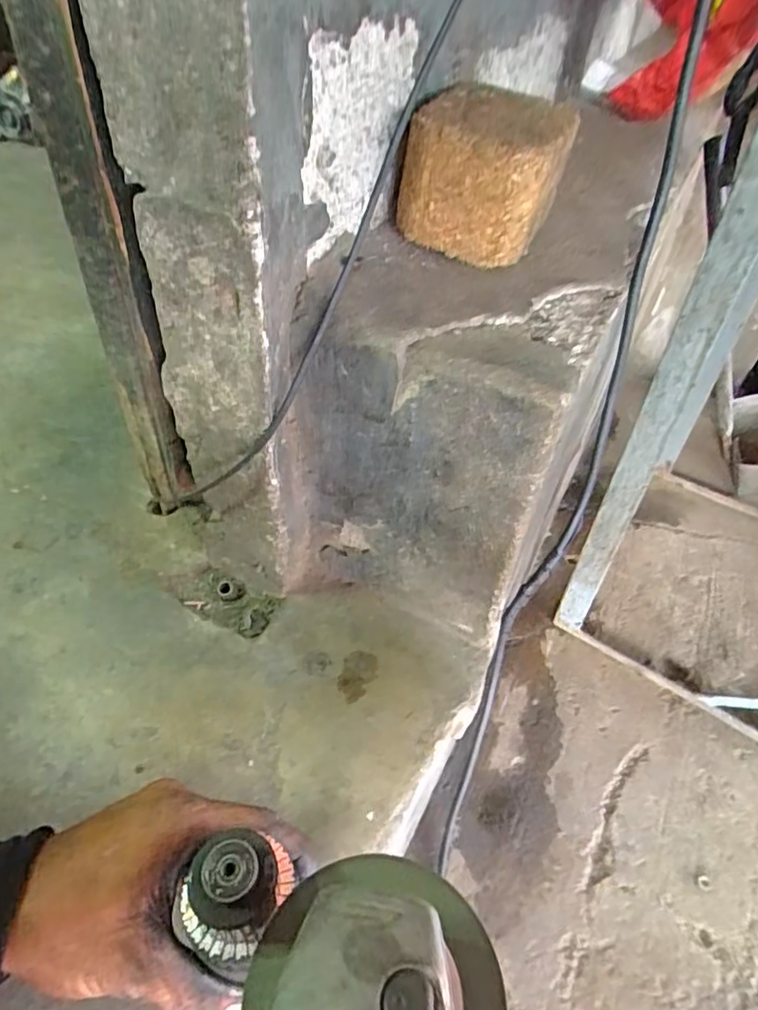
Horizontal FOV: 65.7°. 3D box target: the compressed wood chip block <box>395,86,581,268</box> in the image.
[{"bbox_3d":[0.084,-0.253,0.444,0.105,0.081,0.136,18,47,13],"label":"compressed wood chip block"}]

